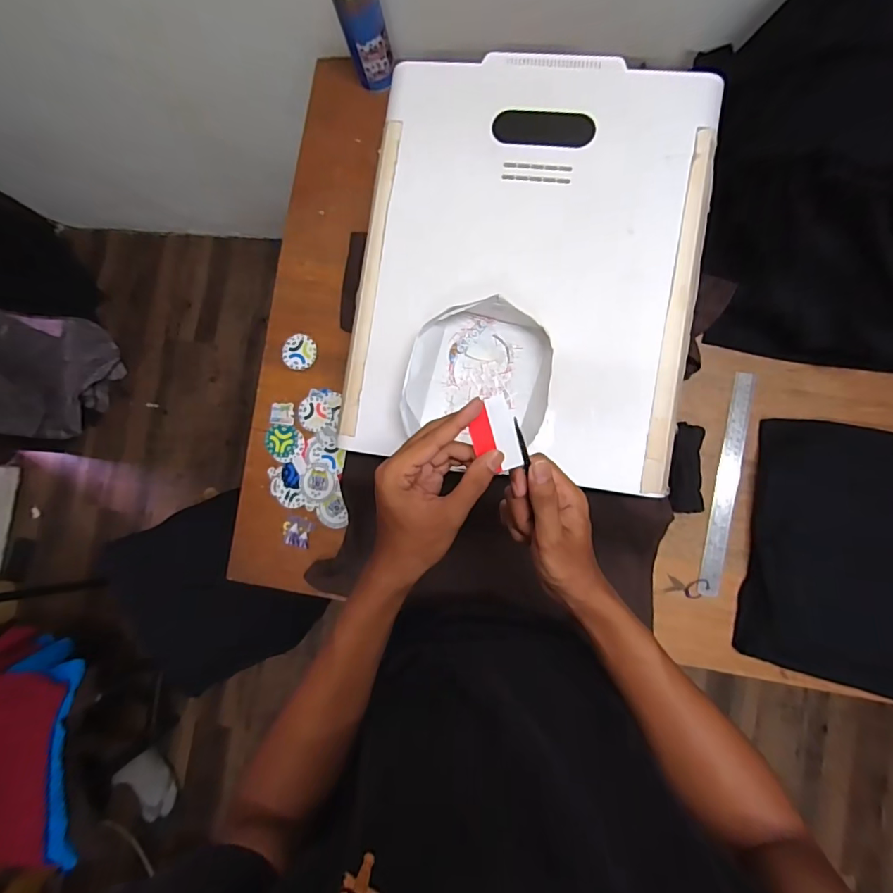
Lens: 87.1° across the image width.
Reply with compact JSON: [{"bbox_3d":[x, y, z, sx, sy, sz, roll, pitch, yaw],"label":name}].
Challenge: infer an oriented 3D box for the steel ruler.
[{"bbox_3d":[0.404,0.052,0.677,0.031,0.005,0.322,12,87,10],"label":"steel ruler"}]

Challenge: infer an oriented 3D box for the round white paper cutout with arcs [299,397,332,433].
[{"bbox_3d":[-0.209,-0.052,0.750,0.053,0.005,0.054,0,86,6],"label":"round white paper cutout with arcs"}]

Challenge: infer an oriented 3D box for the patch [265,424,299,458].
[{"bbox_3d":[-0.267,-0.009,0.760,0.056,0.007,0.051,0,86,6],"label":"patch"}]

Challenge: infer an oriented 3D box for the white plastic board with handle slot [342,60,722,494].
[{"bbox_3d":[0.097,-0.221,0.567,0.392,0.028,0.496,8,86,6],"label":"white plastic board with handle slot"}]

